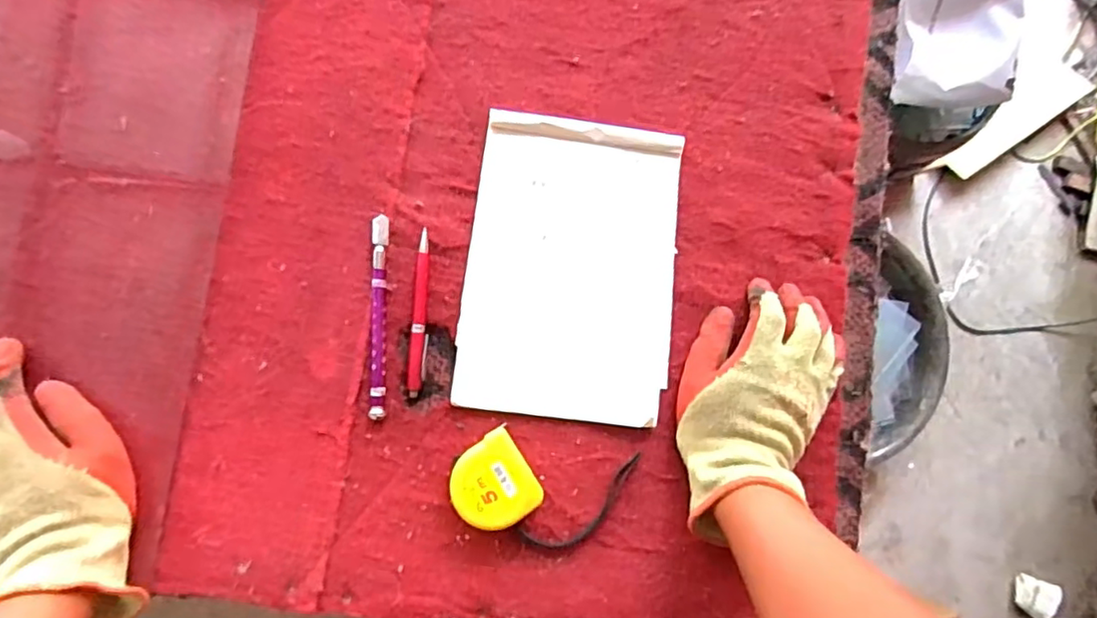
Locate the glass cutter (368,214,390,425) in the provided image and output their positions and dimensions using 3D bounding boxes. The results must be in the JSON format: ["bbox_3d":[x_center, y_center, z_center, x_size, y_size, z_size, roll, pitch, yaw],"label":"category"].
[{"bbox_3d":[-0.141,0.006,0.501,0.013,0.012,0.166,0,83,-6],"label":"glass cutter"}]

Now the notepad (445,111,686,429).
[{"bbox_3d":[0.021,-0.037,0.526,0.178,0.009,0.257,7,82,-5],"label":"notepad"}]

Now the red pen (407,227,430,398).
[{"bbox_3d":[-0.107,0.004,0.506,0.014,0.008,0.136,5,83,-6],"label":"red pen"}]

